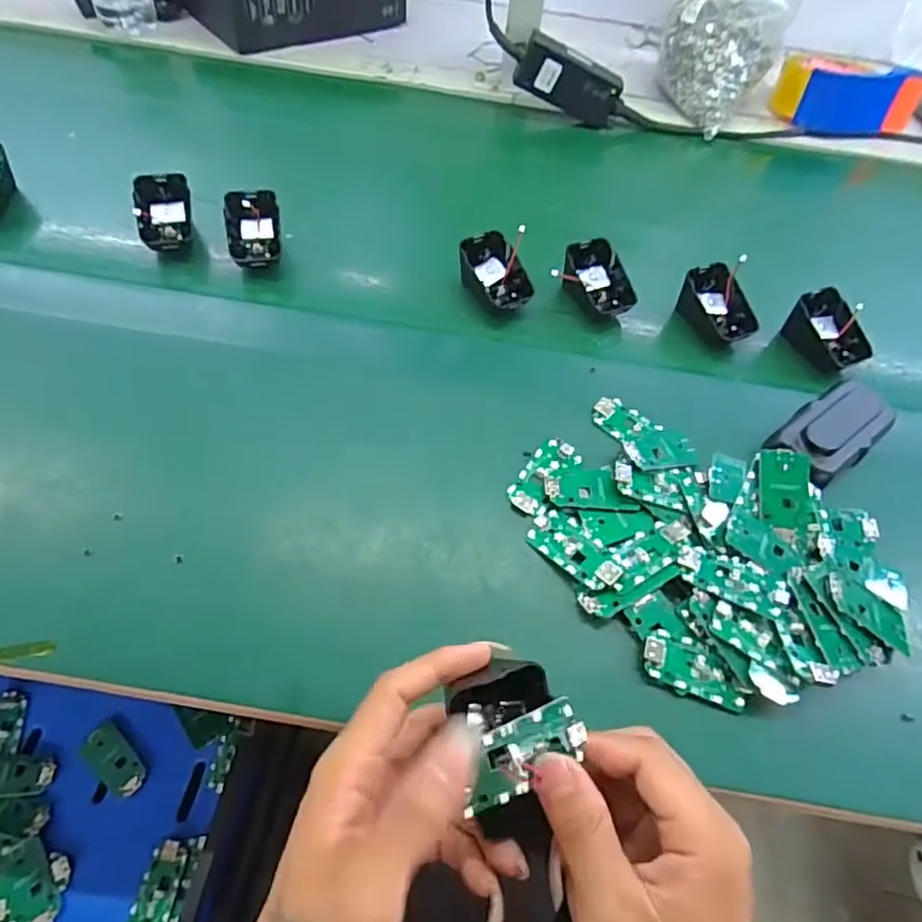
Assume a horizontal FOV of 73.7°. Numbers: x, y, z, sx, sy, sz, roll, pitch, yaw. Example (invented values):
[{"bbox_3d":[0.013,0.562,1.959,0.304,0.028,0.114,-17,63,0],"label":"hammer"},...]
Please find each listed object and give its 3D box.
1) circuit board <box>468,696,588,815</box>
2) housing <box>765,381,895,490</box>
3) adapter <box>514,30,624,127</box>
[{"bbox_3d":[0.025,0.119,0.249,0.053,0.006,0.030,-21,99,-12],"label":"circuit board"},{"bbox_3d":[0.276,-0.026,0.449,0.106,0.020,0.051,-32,64,-23],"label":"housing"},{"bbox_3d":[0.119,-0.410,0.668,0.115,0.051,0.022,20,54,-16],"label":"adapter"}]

